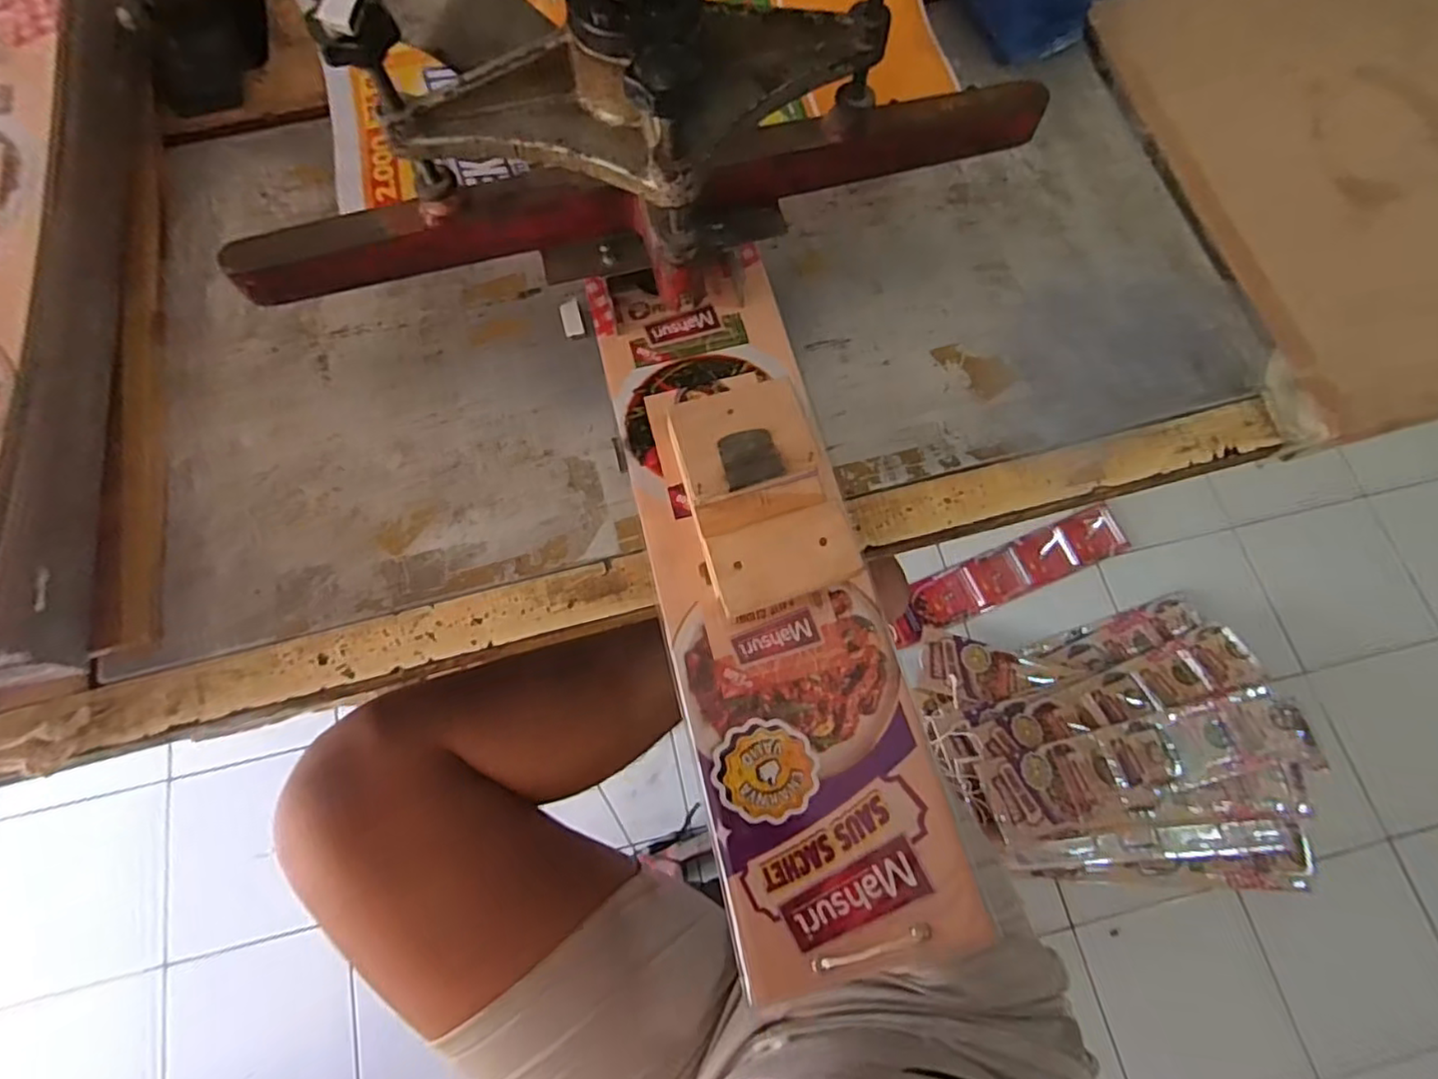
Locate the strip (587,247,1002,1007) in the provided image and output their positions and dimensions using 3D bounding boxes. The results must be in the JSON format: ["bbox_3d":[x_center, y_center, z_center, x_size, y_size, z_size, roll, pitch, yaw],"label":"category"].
[{"bbox_3d":[0.023,0.018,0.391,0.130,0.009,0.426,-16,72,-5],"label":"strip"}]

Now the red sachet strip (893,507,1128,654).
[{"bbox_3d":[0.563,0.066,1.295,0.510,0.029,0.100,-21,74,-7],"label":"red sachet strip"}]

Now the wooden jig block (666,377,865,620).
[{"bbox_3d":[0.026,-0.025,0.386,0.084,0.042,0.127,-15,73,-5],"label":"wooden jig block"}]

